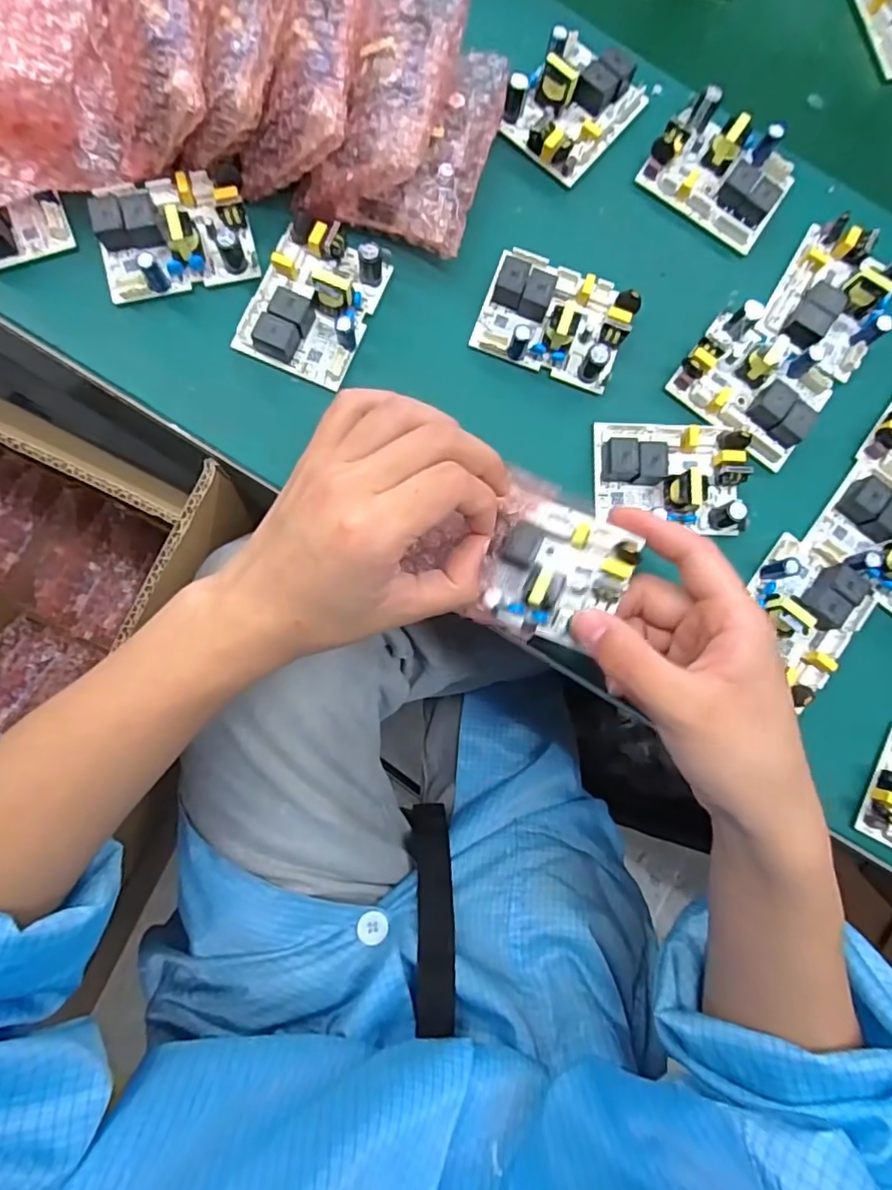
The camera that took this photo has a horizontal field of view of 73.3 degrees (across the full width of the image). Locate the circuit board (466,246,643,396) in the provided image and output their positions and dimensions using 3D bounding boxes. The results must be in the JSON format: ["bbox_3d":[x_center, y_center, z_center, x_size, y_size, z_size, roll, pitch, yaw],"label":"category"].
[{"bbox_3d":[0.062,-0.155,0.333,0.079,0.026,0.058,20,81,-2],"label":"circuit board"}]

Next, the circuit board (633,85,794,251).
[{"bbox_3d":[0.163,-0.251,0.350,0.079,0.024,0.062,36,80,1],"label":"circuit board"}]

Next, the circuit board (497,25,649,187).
[{"bbox_3d":[0.075,-0.289,0.348,0.058,0.024,0.077,40,80,1],"label":"circuit board"}]

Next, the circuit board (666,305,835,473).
[{"bbox_3d":[0.176,-0.121,0.337,0.078,0.021,0.064,40,80,1],"label":"circuit board"}]

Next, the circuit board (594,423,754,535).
[{"bbox_3d":[0.123,-0.067,0.326,0.080,0.025,0.056,6,81,-4],"label":"circuit board"}]

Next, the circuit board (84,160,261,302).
[{"bbox_3d":[-0.147,-0.197,0.321,0.079,0.026,0.062,-11,83,-7],"label":"circuit board"}]

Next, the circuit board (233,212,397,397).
[{"bbox_3d":[-0.071,-0.161,0.325,0.058,0.025,0.081,24,81,-2],"label":"circuit board"}]

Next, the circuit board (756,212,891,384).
[{"bbox_3d":[0.227,-0.172,0.344,0.061,0.022,0.087,31,80,0],"label":"circuit board"}]

